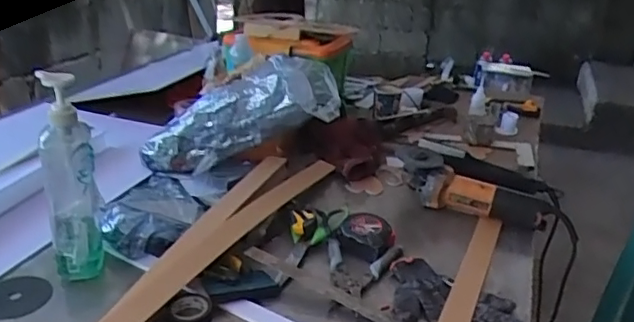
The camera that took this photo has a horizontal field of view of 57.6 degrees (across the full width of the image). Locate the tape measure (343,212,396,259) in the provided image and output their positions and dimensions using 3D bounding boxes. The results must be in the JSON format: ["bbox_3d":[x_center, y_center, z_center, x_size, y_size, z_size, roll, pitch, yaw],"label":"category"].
[{"bbox_3d":[0.082,0.124,0.921,0.084,0.044,0.081,4,24,2],"label":"tape measure"}]

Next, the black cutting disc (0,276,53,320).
[{"bbox_3d":[-0.404,0.182,0.766,0.088,0.006,0.078,2,35,-4],"label":"black cutting disc"}]

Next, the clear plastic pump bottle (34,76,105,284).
[{"bbox_3d":[-0.328,0.030,0.770,0.064,0.283,0.090,-7,26,-22],"label":"clear plastic pump bottle"}]

